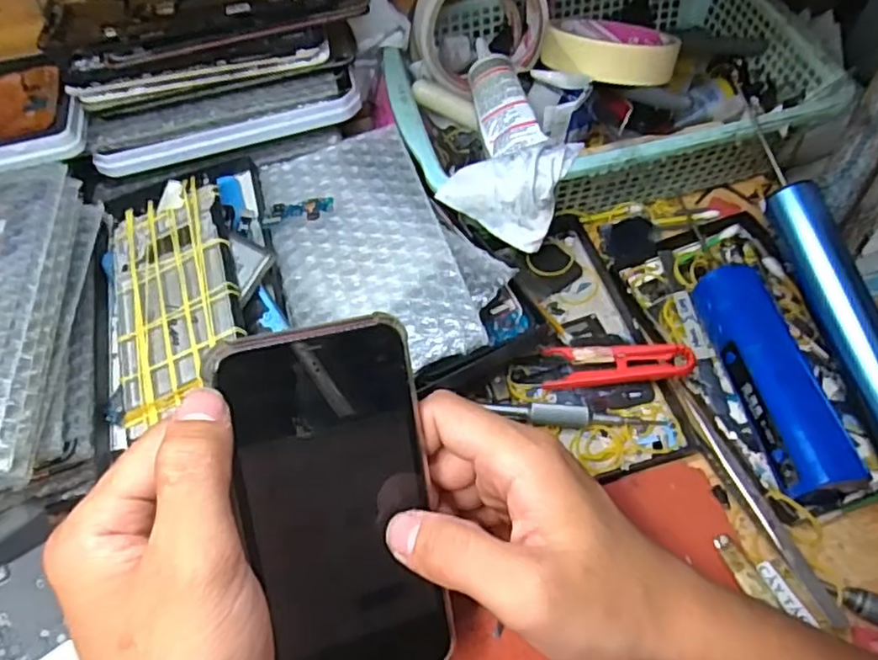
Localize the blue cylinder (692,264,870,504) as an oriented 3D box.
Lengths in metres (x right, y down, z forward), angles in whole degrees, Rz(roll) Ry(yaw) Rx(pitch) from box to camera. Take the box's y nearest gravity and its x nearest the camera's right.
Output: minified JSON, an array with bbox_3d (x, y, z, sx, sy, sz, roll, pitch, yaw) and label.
[{"bbox_3d":[0.176,0.026,0.345,0.034,0.035,0.129,-11,57,-2],"label":"blue cylinder"}]

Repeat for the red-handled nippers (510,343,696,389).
[{"bbox_3d":[0.091,0.021,0.367,0.097,0.011,0.022,-6,55,16],"label":"red-handled nippers"}]

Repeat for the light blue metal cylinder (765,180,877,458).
[{"bbox_3d":[0.214,-0.007,0.337,0.026,0.018,0.150,-14,73,-6],"label":"light blue metal cylinder"}]

